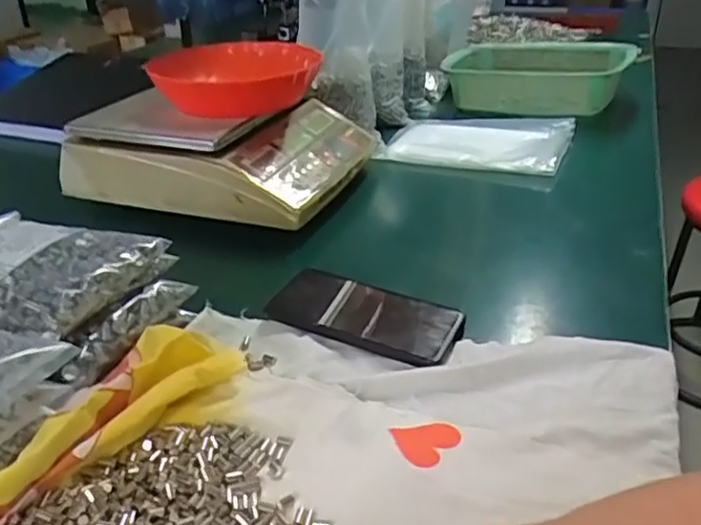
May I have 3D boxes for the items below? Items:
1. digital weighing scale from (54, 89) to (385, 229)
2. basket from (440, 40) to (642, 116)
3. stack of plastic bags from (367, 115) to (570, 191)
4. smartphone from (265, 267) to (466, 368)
[{"bbox_3d":[-0.160,-0.162,0.829,0.312,0.097,0.312,9,31,18],"label":"digital weighing scale"},{"bbox_3d":[0.312,-0.305,1.076,0.290,0.096,0.215,5,30,11],"label":"basket"},{"bbox_3d":[0.186,-0.180,0.937,0.258,0.032,0.184,11,32,21],"label":"stack of plastic bags"},{"bbox_3d":[0.013,0.044,0.552,0.161,0.015,0.079,15,34,26],"label":"smartphone"}]

